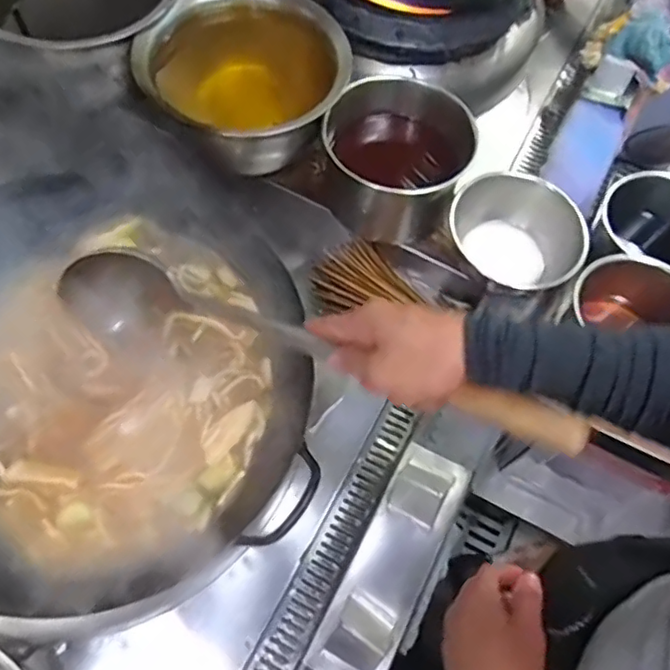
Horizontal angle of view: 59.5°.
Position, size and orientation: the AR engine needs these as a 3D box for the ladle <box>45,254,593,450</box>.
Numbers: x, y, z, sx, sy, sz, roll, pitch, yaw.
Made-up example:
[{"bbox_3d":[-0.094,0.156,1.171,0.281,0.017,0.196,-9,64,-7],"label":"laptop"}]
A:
[{"bbox_3d":[-0.060,0.010,0.524,0.526,0.085,0.086,16,62,35],"label":"ladle"}]

